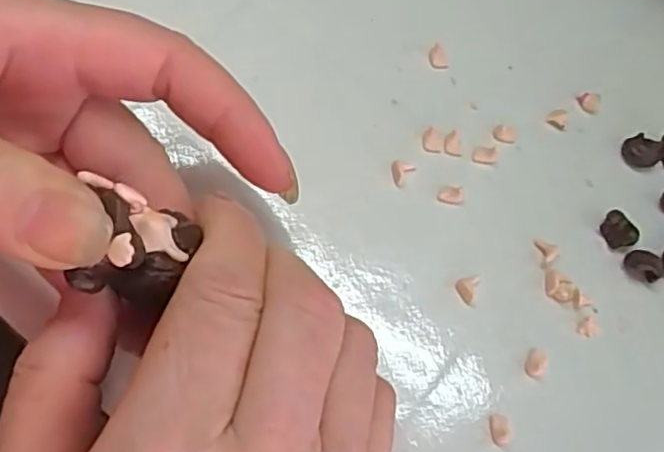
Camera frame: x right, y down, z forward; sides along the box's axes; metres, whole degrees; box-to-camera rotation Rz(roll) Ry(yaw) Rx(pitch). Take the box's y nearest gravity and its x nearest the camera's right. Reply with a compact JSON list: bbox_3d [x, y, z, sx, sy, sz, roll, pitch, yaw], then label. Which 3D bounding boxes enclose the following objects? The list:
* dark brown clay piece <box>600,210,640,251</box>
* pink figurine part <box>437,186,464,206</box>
[{"bbox_3d":[0.089,0.002,0.211,0.009,0.006,0.012,-32,74,-13],"label":"dark brown clay piece"},{"bbox_3d":[0.037,-0.010,0.214,0.008,0.004,0.005,-3,70,-3],"label":"pink figurine part"}]

